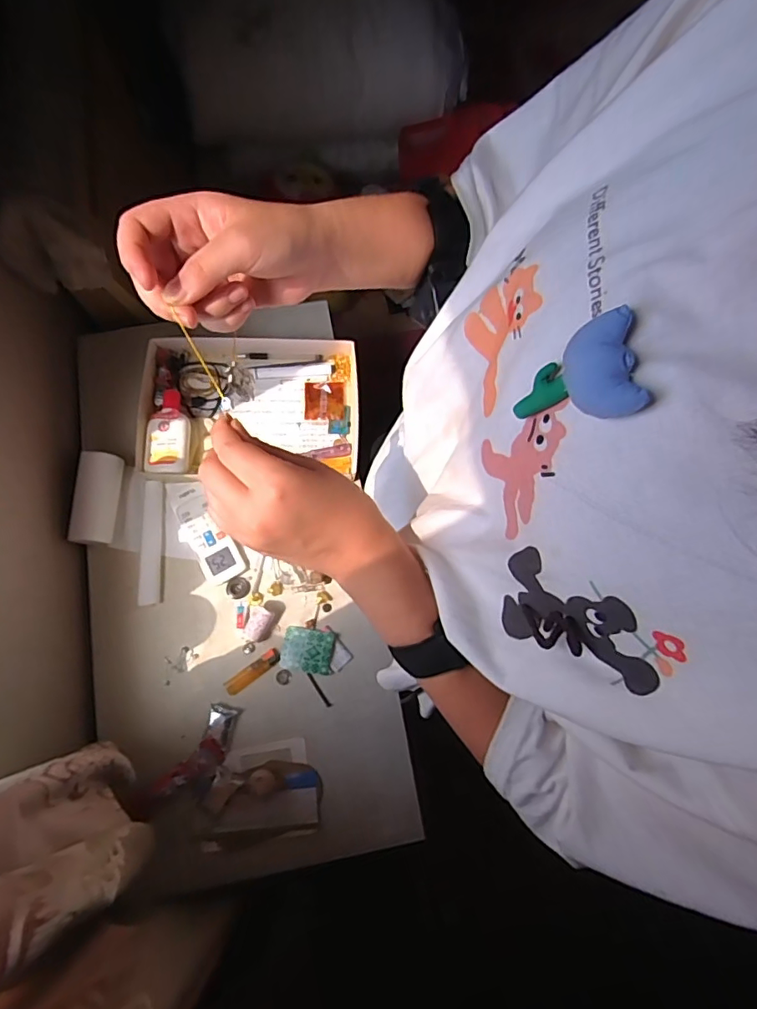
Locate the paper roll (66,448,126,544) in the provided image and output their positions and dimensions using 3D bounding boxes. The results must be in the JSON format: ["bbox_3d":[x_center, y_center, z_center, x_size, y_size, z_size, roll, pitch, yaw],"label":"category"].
[{"bbox_3d":[-0.391,-0.008,0.719,0.063,0.039,0.126,2,76,-1],"label":"paper roll"}]

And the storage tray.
[{"bbox_3d":[-0.185,-0.148,0.768,0.311,0.045,0.226,-2,76,-2],"label":"storage tray"}]

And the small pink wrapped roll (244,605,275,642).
[{"bbox_3d":[-0.162,0.159,0.695,0.033,0.029,0.045,20,76,4],"label":"small pink wrapped roll"}]

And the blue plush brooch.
[{"bbox_3d":[0.087,-0.055,0.236,0.009,0.065,0.044,-5,81,-29],"label":"blue plush brooch"}]

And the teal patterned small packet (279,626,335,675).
[{"bbox_3d":[-0.098,0.199,0.706,0.070,0.008,0.056,8,76,1],"label":"teal patterned small packet"}]

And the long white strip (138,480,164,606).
[{"bbox_3d":[-0.323,0.052,0.735,0.031,0.010,0.175,-4,76,-2],"label":"long white strip"}]

